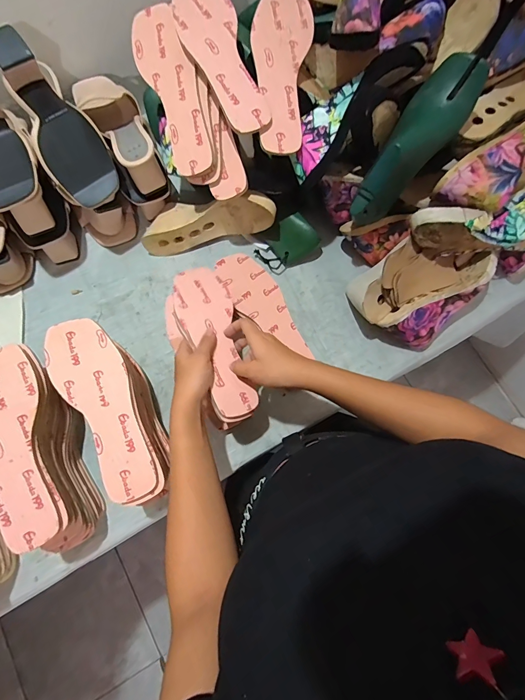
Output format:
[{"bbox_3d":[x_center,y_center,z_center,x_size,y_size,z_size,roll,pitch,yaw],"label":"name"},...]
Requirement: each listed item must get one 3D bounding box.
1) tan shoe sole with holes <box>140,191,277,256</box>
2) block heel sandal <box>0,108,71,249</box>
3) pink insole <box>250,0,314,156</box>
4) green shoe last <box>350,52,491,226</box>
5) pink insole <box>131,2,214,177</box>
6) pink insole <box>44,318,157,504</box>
[{"bbox_3d":[-0.091,-0.221,0.585,0.230,0.086,0.080,-9,76,14],"label":"tan shoe sole with holes"},{"bbox_3d":[-0.380,-0.285,0.514,0.087,0.100,0.231,-29,79,-8],"label":"block heel sandal"},{"bbox_3d":[0.023,-0.384,0.472,0.079,0.009,0.235,6,86,-6],"label":"pink insole"},{"bbox_3d":[0.202,-0.279,0.467,0.069,0.067,0.223,38,103,7],"label":"green shoe last"},{"bbox_3d":[-0.124,-0.367,0.488,0.073,0.009,0.232,-22,89,15],"label":"pink insole"},{"bbox_3d":[-0.202,0.069,0.432,0.083,0.009,0.235,-25,78,-7],"label":"pink insole"}]

